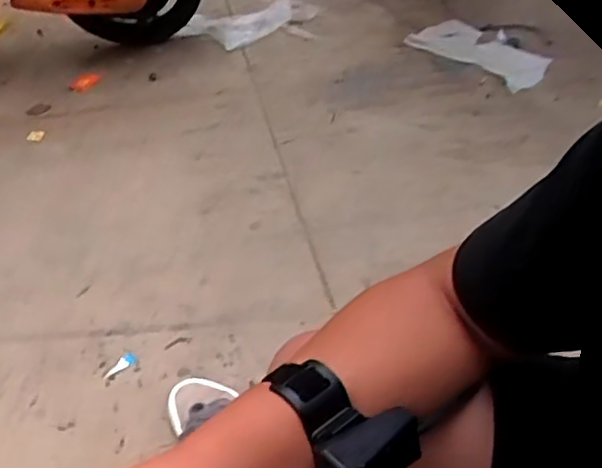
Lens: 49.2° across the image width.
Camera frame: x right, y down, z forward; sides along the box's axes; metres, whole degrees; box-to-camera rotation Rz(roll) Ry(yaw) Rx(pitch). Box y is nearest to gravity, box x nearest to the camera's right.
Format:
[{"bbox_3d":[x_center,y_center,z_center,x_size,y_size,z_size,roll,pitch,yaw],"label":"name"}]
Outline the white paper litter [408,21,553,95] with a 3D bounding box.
[{"bbox_3d":[0.469,-0.475,1.705,0.192,0.024,0.350,-32,51,-23],"label":"white paper litter"}]

